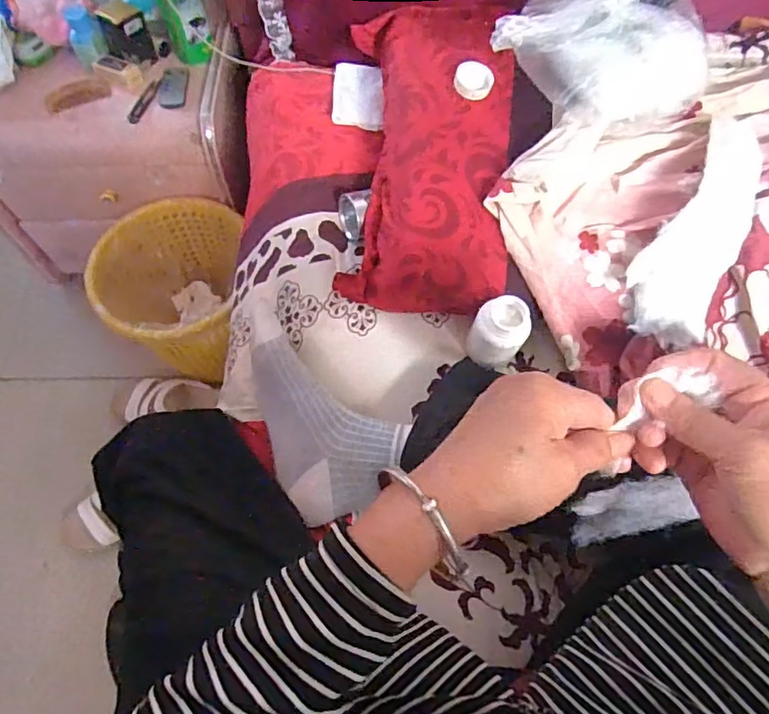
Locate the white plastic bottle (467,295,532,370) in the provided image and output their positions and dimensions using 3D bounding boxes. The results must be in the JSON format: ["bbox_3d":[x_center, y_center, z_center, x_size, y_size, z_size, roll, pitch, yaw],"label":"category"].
[{"bbox_3d":[0.114,-0.020,0.555,0.049,0.082,0.050,0,64,0],"label":"white plastic bottle"}]

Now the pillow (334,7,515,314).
[{"bbox_3d":[0.050,-0.230,0.613,0.177,0.101,0.368,3,64,1],"label":"pillow"}]

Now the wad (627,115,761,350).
[{"bbox_3d":[0.309,-0.130,0.535,0.081,0.031,0.239,25,82,11],"label":"wad"}]

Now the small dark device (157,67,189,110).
[{"bbox_3d":[-0.342,-0.437,0.893,0.040,0.009,0.099,-4,64,-2],"label":"small dark device"}]

